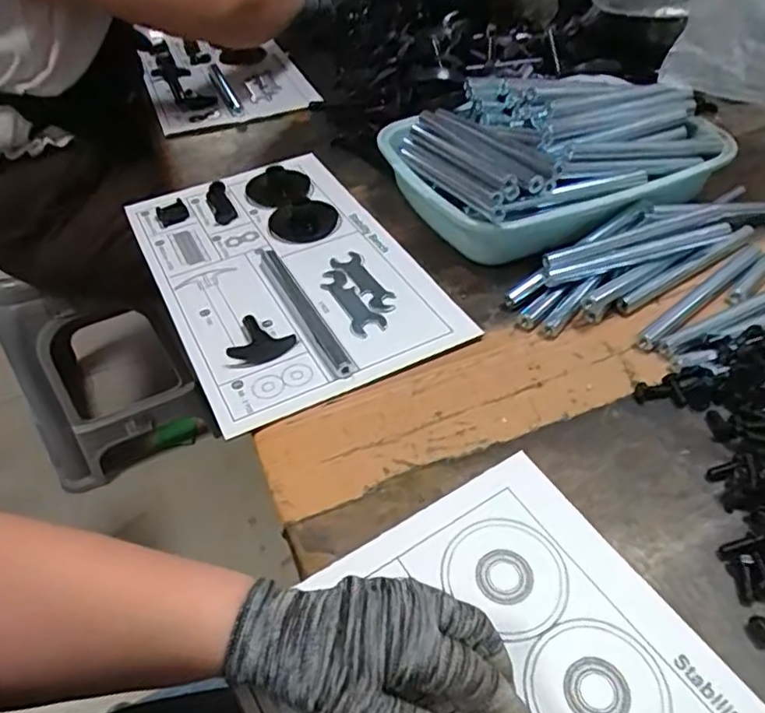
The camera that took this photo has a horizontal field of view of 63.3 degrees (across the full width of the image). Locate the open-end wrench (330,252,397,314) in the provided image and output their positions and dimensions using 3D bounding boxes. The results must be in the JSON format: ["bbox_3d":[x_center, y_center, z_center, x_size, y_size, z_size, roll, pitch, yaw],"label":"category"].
[{"bbox_3d":[-0.016,-0.067,0.561,0.026,0.005,0.087,-26,51,-21],"label":"open-end wrench"}]

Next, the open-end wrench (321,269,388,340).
[{"bbox_3d":[-0.028,-0.048,0.545,0.029,0.005,0.091,-22,49,-17],"label":"open-end wrench"}]

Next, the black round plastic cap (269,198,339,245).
[{"bbox_3d":[-0.079,-0.139,0.626,0.067,0.012,0.064,-1,47,1],"label":"black round plastic cap"}]

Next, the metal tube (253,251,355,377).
[{"bbox_3d":[-0.072,-0.044,0.533,0.021,0.013,0.186,-23,50,-18],"label":"metal tube"}]

